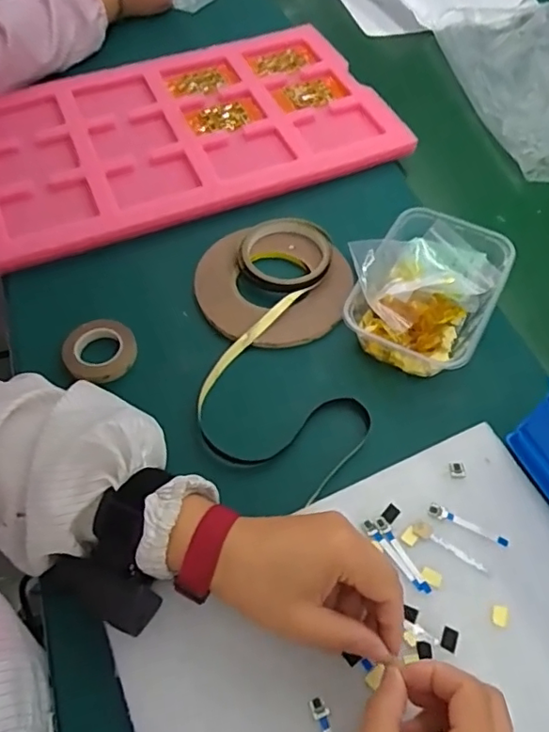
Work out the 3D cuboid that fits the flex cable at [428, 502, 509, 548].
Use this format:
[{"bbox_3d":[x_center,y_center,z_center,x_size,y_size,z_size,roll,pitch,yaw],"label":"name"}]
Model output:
[{"bbox_3d":[0.145,0.119,0.419,0.060,0.004,0.010,24,59,13],"label":"flex cable"}]

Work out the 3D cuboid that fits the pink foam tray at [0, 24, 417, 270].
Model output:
[{"bbox_3d":[-0.117,-0.286,0.677,0.485,0.021,0.300,-15,59,-12],"label":"pink foam tray"}]

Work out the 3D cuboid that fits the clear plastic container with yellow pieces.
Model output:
[{"bbox_3d":[0.137,-0.074,0.519,0.128,0.051,0.162,25,60,16],"label":"clear plastic container with yellow pieces"}]

